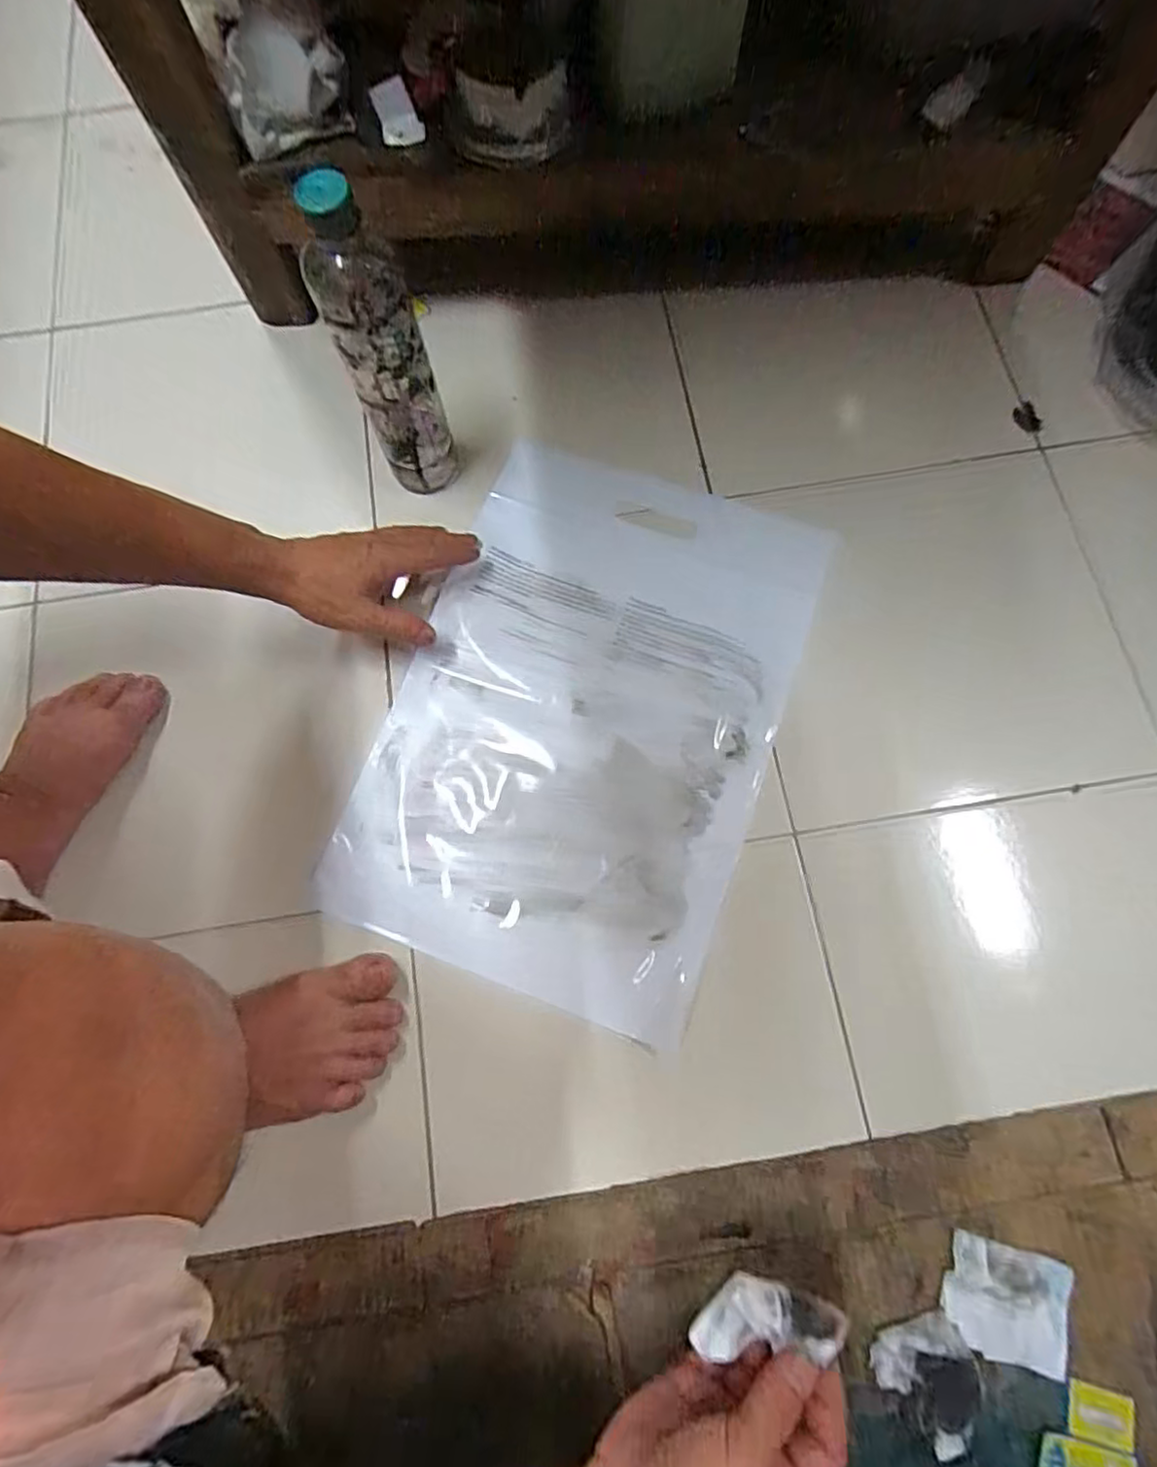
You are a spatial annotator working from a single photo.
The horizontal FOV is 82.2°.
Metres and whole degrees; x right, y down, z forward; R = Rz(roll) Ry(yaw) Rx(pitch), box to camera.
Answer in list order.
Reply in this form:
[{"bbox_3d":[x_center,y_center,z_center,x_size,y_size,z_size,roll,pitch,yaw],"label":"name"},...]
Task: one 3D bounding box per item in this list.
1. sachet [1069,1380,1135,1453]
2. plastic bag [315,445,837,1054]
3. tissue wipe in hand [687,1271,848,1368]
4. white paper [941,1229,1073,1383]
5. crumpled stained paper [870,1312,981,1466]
[{"bbox_3d":[0.313,0.409,0.398,0.037,0.007,0.027,14,75,5],"label":"sachet"},{"bbox_3d":[0.007,-0.021,0.550,0.297,0.015,0.446,20,76,6],"label":"plastic bag"},{"bbox_3d":[0.098,0.305,0.349,0.078,0.017,0.027,-4,74,4],"label":"tissue wipe in hand"},{"bbox_3d":[0.263,0.352,0.411,0.069,0.013,0.059,14,75,5],"label":"white paper"},{"bbox_3d":[0.210,0.385,0.394,0.057,0.015,0.058,-23,76,-6],"label":"crumpled stained paper"}]

